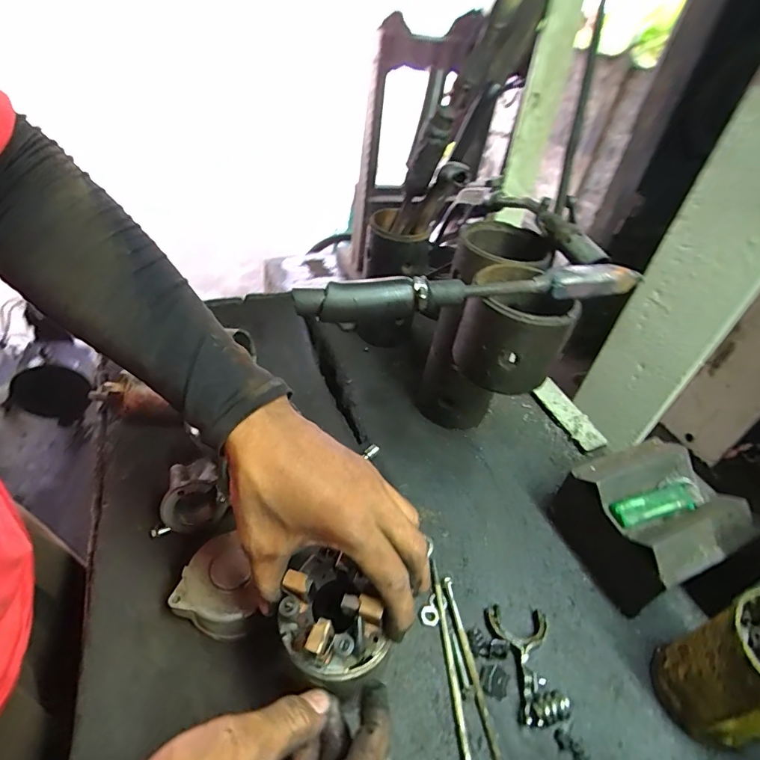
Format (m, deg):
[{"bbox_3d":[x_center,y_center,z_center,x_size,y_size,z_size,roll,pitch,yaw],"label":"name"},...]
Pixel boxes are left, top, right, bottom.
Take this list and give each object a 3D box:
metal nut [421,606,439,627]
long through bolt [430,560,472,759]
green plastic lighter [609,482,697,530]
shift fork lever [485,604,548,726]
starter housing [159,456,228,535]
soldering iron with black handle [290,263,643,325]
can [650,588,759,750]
[{"bbox_3d":[0.043,0.203,0.393,0.015,0.004,0.015,5,42,-5],"label":"metal nut"},{"bbox_3d":[0.056,0.228,0.367,0.009,0.008,0.161,2,42,-8],"label":"long through bolt"},{"bbox_3d":[0.244,0.111,0.406,0.074,0.019,0.024,-6,44,-16],"label":"green plastic lighter"},{"bbox_3d":[0.115,0.227,0.369,0.050,0.013,0.082,9,41,-1],"label":"shift fork lever"},{"bbox_3d":[-0.177,0.108,0.433,0.052,0.055,0.055,3,41,-3],"label":"starter housing"},{"bbox_3d":[0.075,-0.066,0.350,0.271,0.028,0.024,-4,43,-15],"label":"soldering iron with black handle"},{"bbox_3d":[0.266,0.215,0.335,0.076,0.113,0.071,4,43,-4],"label":"can"}]

